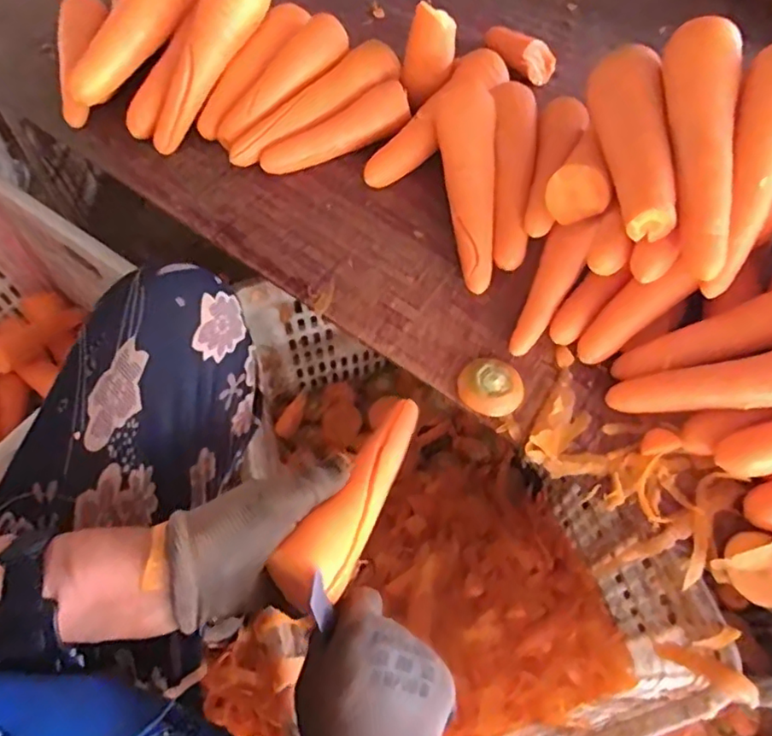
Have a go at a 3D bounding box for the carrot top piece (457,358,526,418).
[{"bbox_3d":[0.092,0.015,0.499,0.053,0.013,0.049,1,61,-2],"label":"carrot top piece"}]

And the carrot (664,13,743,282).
[{"bbox_3d":[0.250,-0.178,0.454,0.043,0.037,0.216,4,80,0],"label":"carrot"}]

